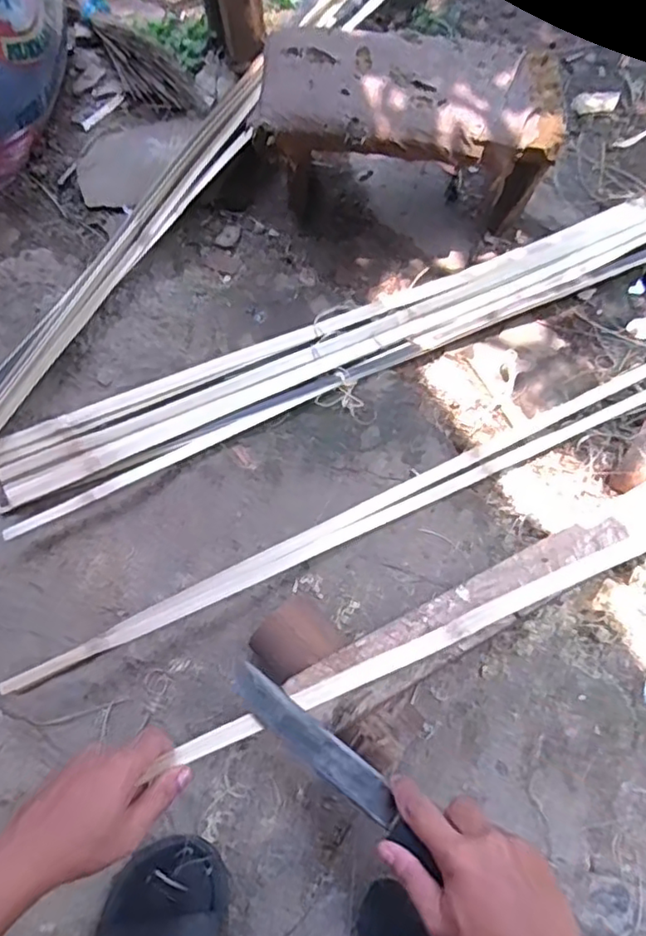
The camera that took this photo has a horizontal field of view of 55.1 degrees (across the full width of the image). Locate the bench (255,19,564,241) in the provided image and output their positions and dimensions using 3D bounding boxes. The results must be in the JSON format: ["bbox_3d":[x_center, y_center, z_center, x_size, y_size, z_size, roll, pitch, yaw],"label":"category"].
[{"bbox_3d":[0.126,-0.473,0.898,0.403,0.225,0.190,0,66,4],"label":"bench"}]

